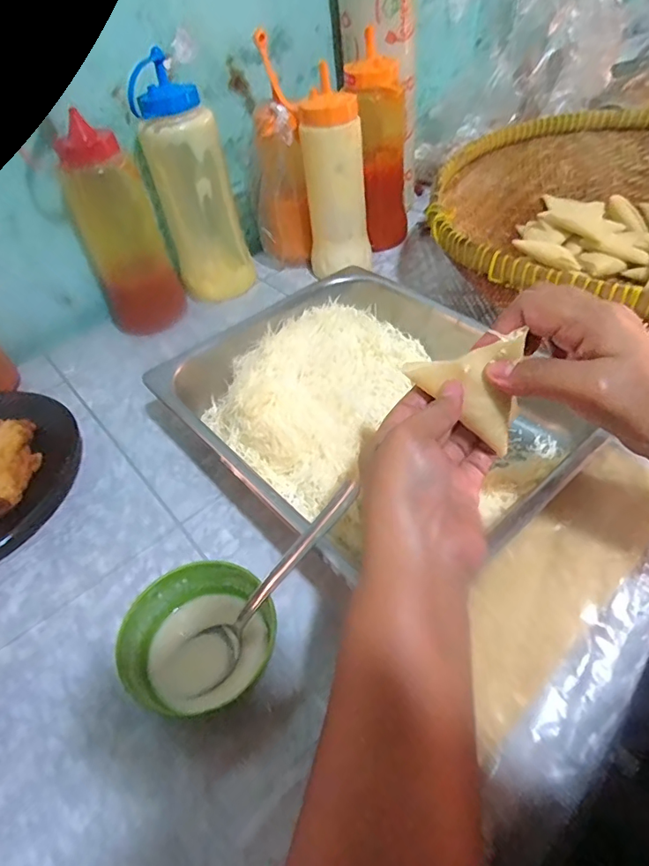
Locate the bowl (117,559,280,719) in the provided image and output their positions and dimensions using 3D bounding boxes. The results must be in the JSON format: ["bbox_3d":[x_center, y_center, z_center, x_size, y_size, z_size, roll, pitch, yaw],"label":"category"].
[{"bbox_3d":[-0.077,0.131,0.332,0.089,0.040,0.083,-4,46,4],"label":"bowl"}]

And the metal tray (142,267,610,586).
[{"bbox_3d":[0.027,-0.021,0.450,0.242,0.061,0.304,-35,51,-25],"label":"metal tray"}]

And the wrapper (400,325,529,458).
[{"bbox_3d":[0.090,-0.034,0.301,0.076,0.061,0.013,40,32,10],"label":"wrapper"}]

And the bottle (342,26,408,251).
[{"bbox_3d":[0.066,-0.340,0.651,0.070,0.209,0.051,-36,52,-25],"label":"bottle"}]

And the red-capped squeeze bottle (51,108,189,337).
[{"bbox_3d":[-0.217,-0.212,0.570,0.084,0.202,0.066,-21,47,-13],"label":"red-capped squeeze bottle"}]

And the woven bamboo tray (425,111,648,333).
[{"bbox_3d":[0.338,-0.222,0.570,0.440,0.099,0.423,-20,47,-12],"label":"woven bamboo tray"}]

